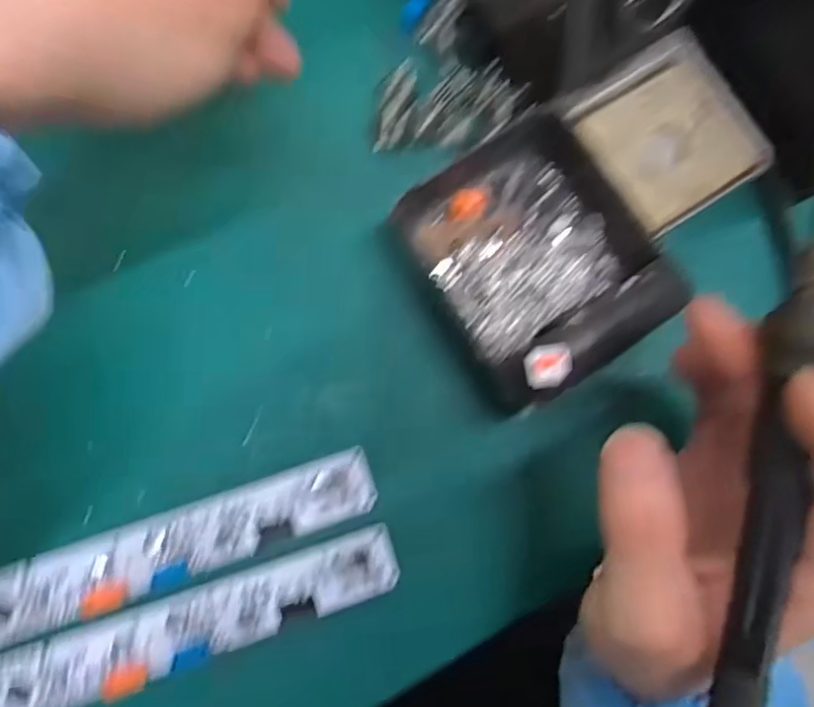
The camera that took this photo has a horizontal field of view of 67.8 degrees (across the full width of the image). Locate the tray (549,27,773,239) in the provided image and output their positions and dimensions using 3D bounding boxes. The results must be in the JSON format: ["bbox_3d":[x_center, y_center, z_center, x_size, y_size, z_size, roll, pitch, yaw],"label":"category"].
[{"bbox_3d":[0.107,-0.090,0.249,0.067,0.018,0.067,-31,85,-8],"label":"tray"}]

